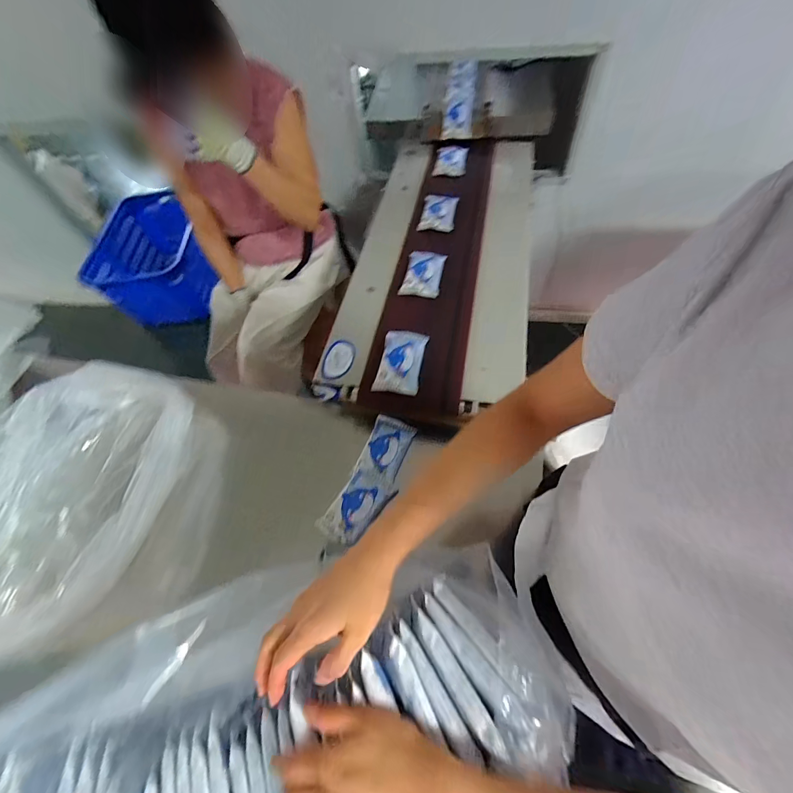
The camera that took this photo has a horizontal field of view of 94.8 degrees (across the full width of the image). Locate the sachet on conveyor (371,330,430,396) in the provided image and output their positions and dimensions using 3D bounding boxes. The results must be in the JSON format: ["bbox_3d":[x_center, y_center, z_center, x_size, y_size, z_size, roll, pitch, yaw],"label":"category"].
[{"bbox_3d":[0.010,-0.074,0.736,0.085,0.019,0.148,7,59,9],"label":"sachet on conveyor"}]

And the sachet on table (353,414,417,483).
[{"bbox_3d":[-0.021,0.100,0.720,0.086,0.026,0.134,17,61,14],"label":"sachet on table"}]

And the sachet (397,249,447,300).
[{"bbox_3d":[0.066,-0.297,0.869,0.090,0.034,0.131,11,60,11],"label":"sachet"}]

